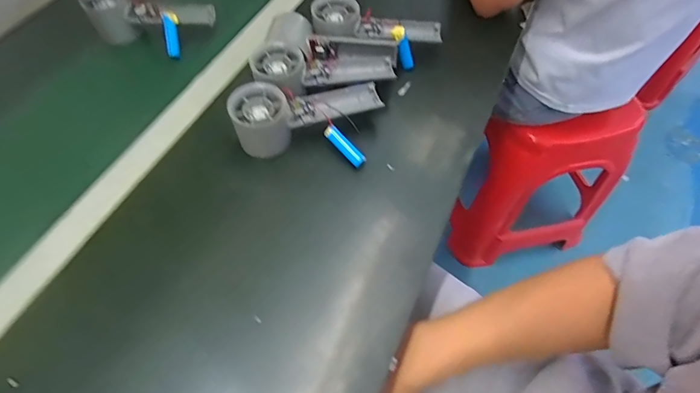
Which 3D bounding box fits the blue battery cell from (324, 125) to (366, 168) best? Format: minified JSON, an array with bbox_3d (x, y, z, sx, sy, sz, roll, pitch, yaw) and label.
[{"bbox_3d":[-0.005,-0.054,0.429,0.053,0.010,0.014,46,67,5],"label":"blue battery cell"}]

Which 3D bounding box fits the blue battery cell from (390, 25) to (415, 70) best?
[{"bbox_3d":[0.064,-0.178,0.489,0.017,0.054,0.020,9,54,36],"label":"blue battery cell"}]

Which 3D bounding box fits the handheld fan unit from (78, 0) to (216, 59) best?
[{"bbox_3d":[-0.255,-0.225,0.515,0.164,0.050,0.056,14,58,10],"label":"handheld fan unit"}]

